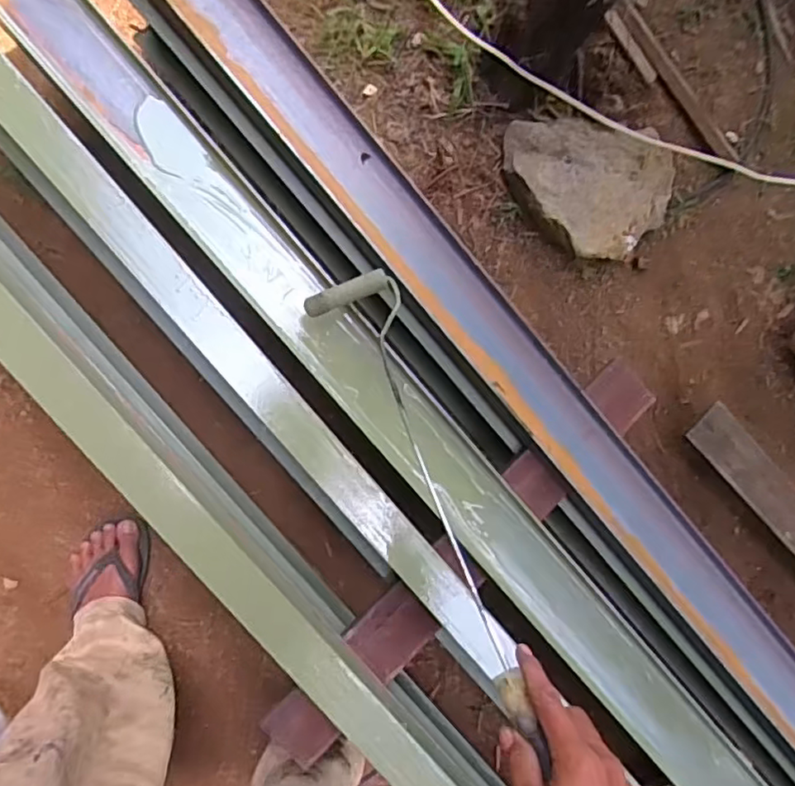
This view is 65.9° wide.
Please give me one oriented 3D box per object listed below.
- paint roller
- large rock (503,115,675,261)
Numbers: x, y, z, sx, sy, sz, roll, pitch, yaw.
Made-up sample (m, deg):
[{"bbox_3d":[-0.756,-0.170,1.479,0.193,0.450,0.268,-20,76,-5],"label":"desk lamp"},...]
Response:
[{"bbox_3d":[0.020,0.072,0.596,0.100,0.032,0.516,-16,57,-9],"label":"paint roller"},{"bbox_3d":[0.355,-0.371,1.091,0.297,0.098,0.261,-16,92,-13],"label":"large rock"}]

